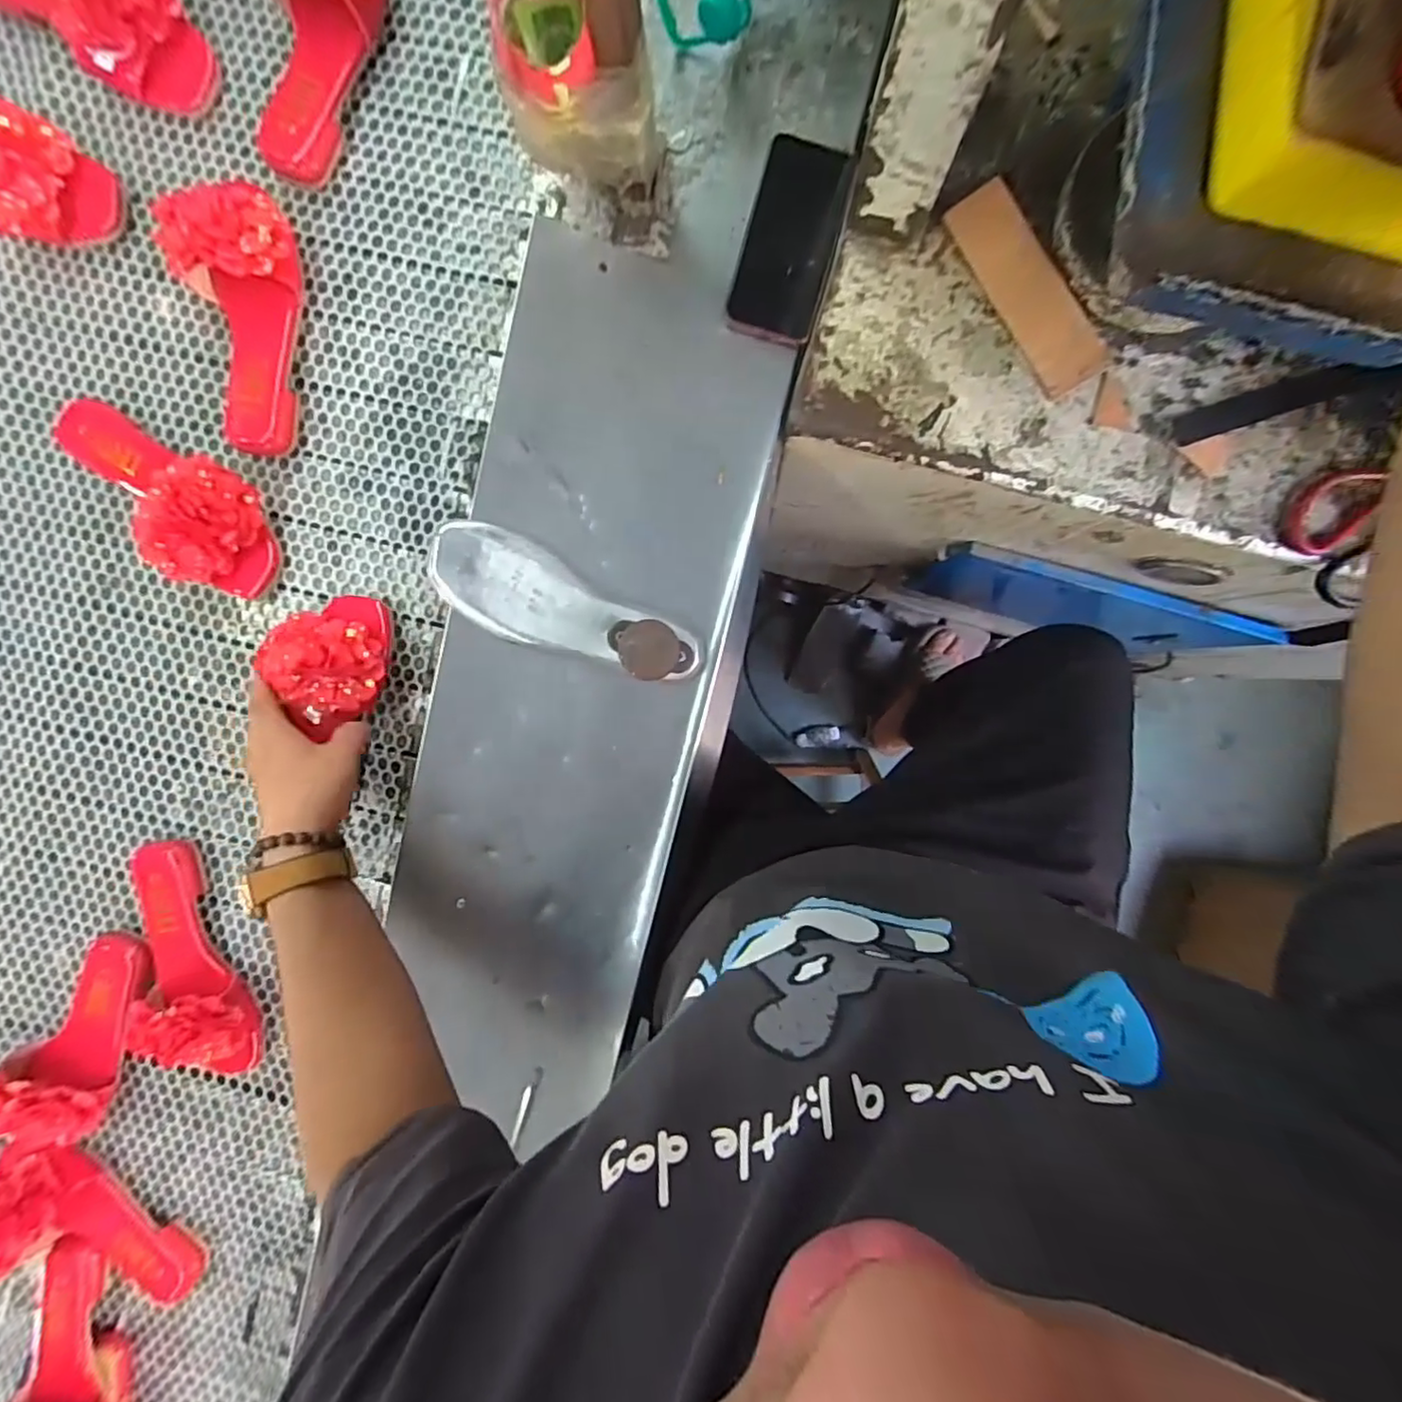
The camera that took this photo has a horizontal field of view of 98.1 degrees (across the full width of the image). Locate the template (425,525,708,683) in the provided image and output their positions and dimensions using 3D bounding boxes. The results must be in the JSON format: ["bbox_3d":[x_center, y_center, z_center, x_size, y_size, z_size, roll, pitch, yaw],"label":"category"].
[{"bbox_3d":[-0.118,-0.073,0.511,0.232,0.094,0.078,27,95,2],"label":"template"}]

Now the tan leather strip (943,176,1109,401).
[{"bbox_3d":[0.280,-0.351,0.517,0.057,0.011,0.180,-31,92,20],"label":"tan leather strip"}]

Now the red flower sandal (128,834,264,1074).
[{"bbox_3d":[-0.514,0.260,0.591,0.092,0.084,0.233,-25,91,5],"label":"red flower sandal"}]

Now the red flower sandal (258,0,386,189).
[{"bbox_3d":[-0.354,-0.588,0.529,0.090,0.078,0.211,23,94,2],"label":"red flower sandal"}]

